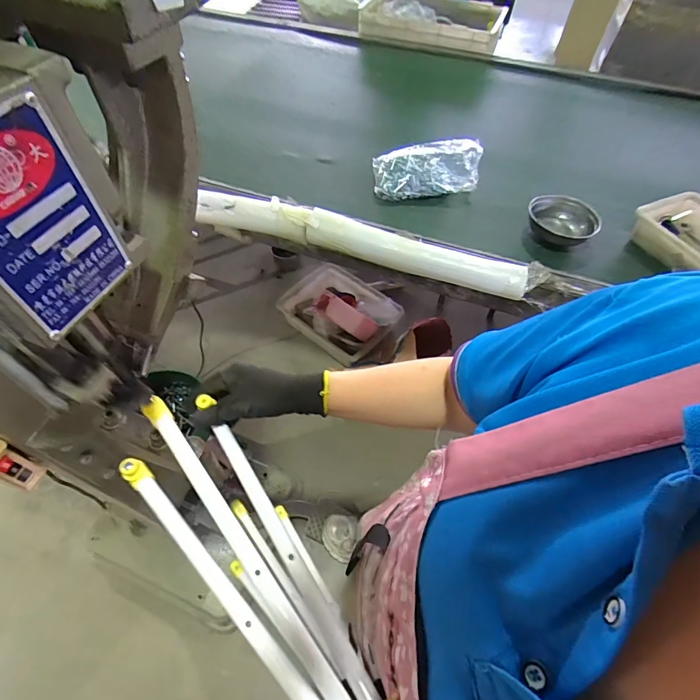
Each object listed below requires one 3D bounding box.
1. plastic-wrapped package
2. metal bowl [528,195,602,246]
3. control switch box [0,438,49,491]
[{"bbox_3d":[0.193,-0.451,0.995,0.260,0.082,0.148,-1,55,-2],"label":"plastic-wrapped package"},{"bbox_3d":[0.471,-0.291,0.907,0.144,0.061,0.158,10,56,5],"label":"metal bowl"},{"bbox_3d":[-0.517,0.174,0.609,0.038,0.120,0.048,10,56,6],"label":"control switch box"}]

